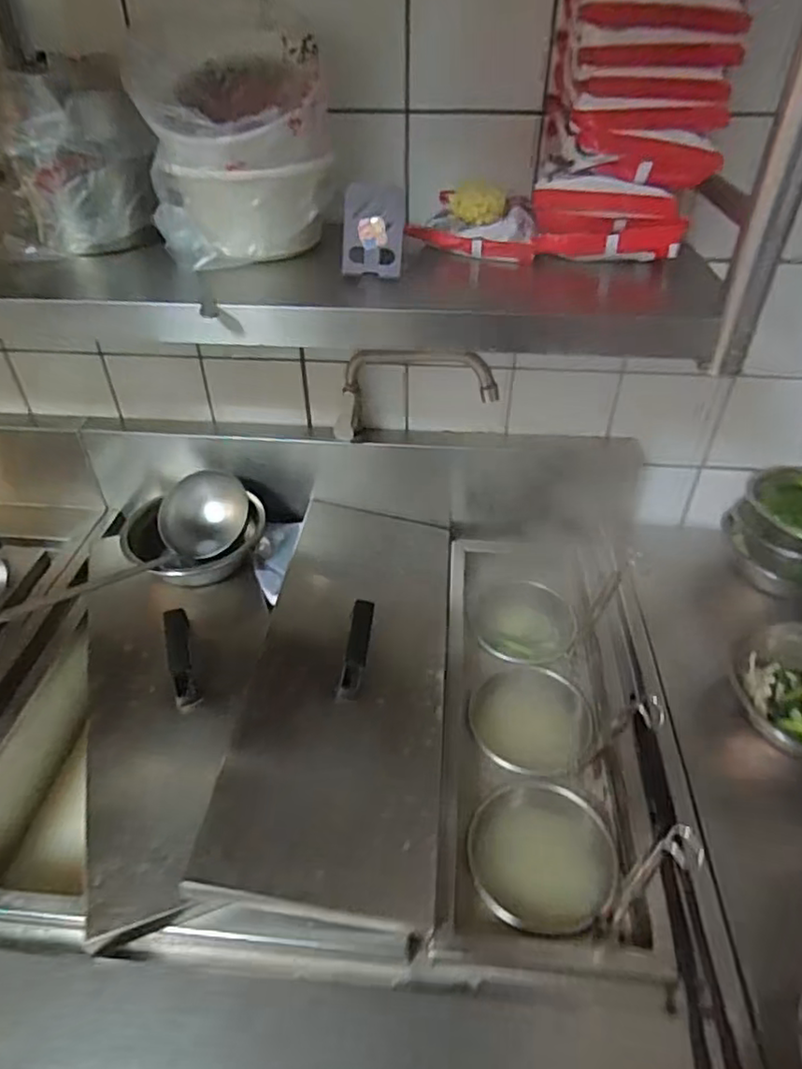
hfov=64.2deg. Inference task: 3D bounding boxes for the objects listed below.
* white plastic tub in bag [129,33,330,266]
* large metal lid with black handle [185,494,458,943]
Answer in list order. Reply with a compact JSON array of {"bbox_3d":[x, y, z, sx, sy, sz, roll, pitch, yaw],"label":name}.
[{"bbox_3d":[-0.164,-0.379,0.653,0.175,0.147,0.162,-10,41,-12],"label":"white plastic tub in bag"},{"bbox_3d":[-0.055,0.147,0.776,0.230,0.053,0.560,11,39,-3],"label":"large metal lid with black handle"}]

